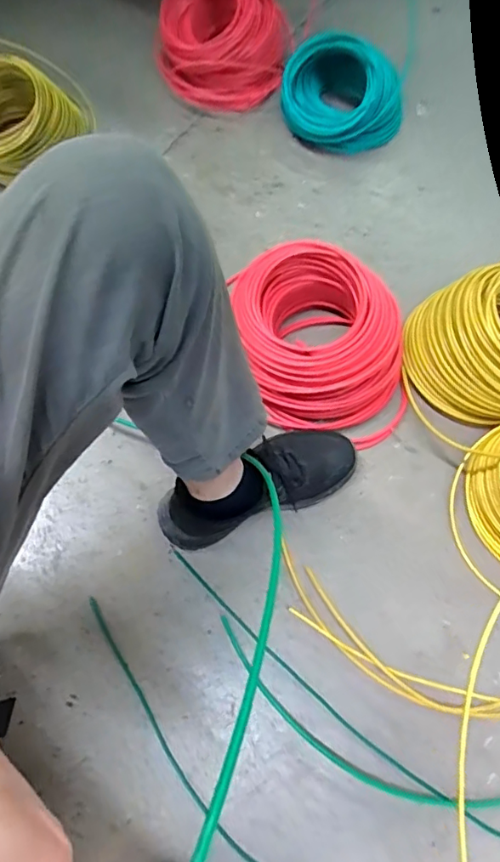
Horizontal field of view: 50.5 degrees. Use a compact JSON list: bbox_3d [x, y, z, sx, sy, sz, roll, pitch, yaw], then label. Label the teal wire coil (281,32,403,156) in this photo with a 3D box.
[{"bbox_3d":[0.170,-0.607,0.938,0.222,0.141,0.137,14,69,3],"label":"teal wire coil"}]

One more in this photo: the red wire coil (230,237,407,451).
[{"bbox_3d":[0.104,-0.130,0.780,0.237,0.128,0.302,-16,71,-8],"label":"red wire coil"}]

